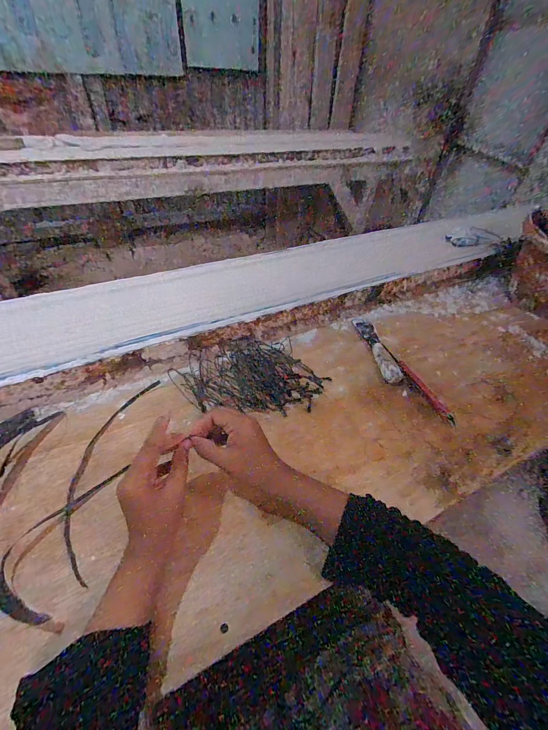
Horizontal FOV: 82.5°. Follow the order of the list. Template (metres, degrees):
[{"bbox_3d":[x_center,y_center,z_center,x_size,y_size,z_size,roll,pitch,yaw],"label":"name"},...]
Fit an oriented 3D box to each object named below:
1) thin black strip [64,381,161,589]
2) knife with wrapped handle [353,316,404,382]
[{"bbox_3d":[-0.224,0.128,0.418,0.064,0.004,0.272,4,47,-2],"label":"thin black strip"},{"bbox_3d":[0.197,-0.036,0.599,0.034,0.017,0.179,-5,48,-10],"label":"knife with wrapped handle"}]

